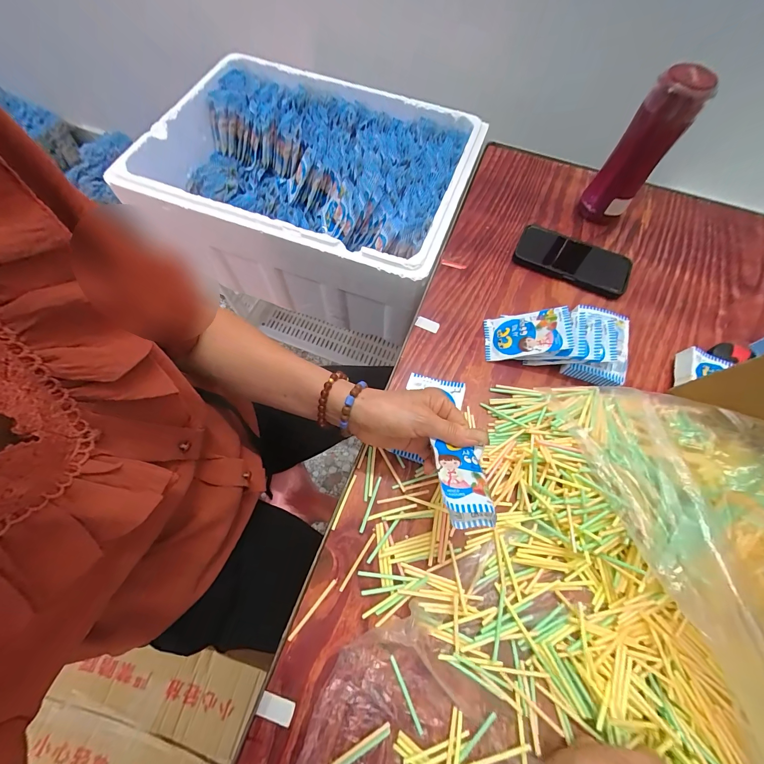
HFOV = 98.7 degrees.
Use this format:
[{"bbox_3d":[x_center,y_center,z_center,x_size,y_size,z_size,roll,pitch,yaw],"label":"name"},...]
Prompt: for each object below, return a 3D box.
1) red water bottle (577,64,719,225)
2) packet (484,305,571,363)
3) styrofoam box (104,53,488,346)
[{"bbox_3d":[0.368,-0.328,0.477,0.066,0.188,0.057,31,68,11],"label":"red water bottle"},{"bbox_3d":[0.190,-0.063,0.433,0.103,0.011,0.063,-8,64,25],"label":"packet"},{"bbox_3d":[-0.146,-0.385,0.674,0.579,0.207,0.413,21,67,7],"label":"styrofoam box"}]

